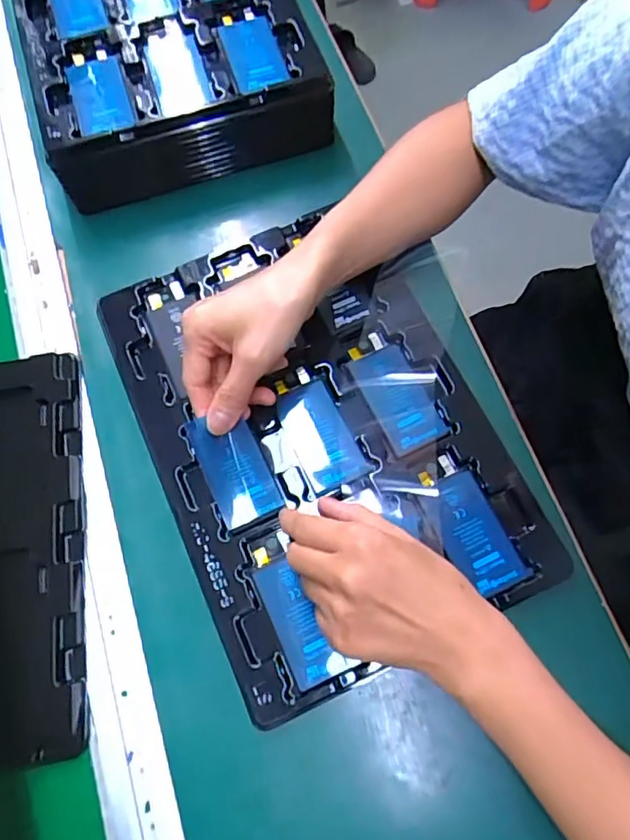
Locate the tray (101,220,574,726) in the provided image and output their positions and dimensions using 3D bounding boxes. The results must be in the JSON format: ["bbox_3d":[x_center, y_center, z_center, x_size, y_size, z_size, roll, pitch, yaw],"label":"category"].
[{"bbox_3d":[0.007,-0.005,0.394,0.246,0.030,0.330,-24,72,-6],"label":"tray"}]

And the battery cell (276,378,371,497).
[{"bbox_3d":[0.003,0.011,0.406,0.043,0.006,0.082,-24,72,-6],"label":"battery cell"}]

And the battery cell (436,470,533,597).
[{"bbox_3d":[0.107,0.076,0.373,0.040,0.004,0.078,-27,73,-6],"label":"battery cell"}]

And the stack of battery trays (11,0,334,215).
[{"bbox_3d":[-0.143,-0.372,0.508,0.233,0.069,0.328,-18,72,-4],"label":"stack of battery trays"}]

